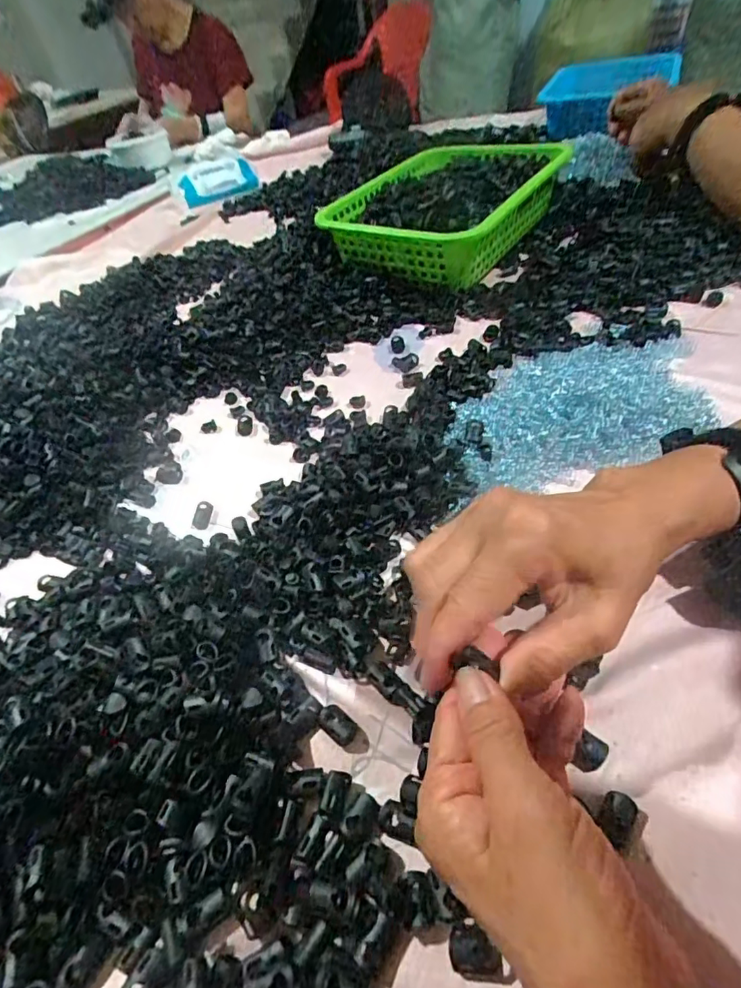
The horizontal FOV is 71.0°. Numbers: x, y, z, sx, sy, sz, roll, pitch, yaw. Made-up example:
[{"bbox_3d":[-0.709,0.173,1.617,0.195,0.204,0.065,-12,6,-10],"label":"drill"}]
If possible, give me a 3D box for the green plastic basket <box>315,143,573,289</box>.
[{"bbox_3d":[0.092,-0.354,0.648,0.211,0.081,0.277,29,57,27],"label":"green plastic basket"}]

